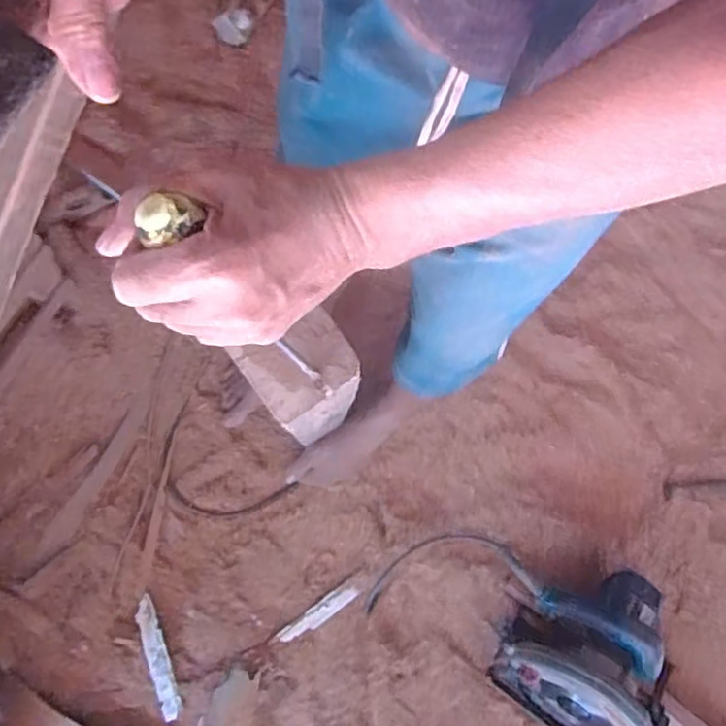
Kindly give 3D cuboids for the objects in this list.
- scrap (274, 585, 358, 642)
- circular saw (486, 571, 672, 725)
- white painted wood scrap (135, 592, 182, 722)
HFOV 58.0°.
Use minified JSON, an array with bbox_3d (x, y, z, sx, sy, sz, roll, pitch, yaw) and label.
[{"bbox_3d":[-0.066,0.364,0.947,0.129,0.020,0.027,-34,77,-17],"label":"scrap"},{"bbox_3d":[0.328,0.395,0.862,0.234,0.179,0.248,-42,79,-19],"label":"circular saw"},{"bbox_3d":[-0.279,0.396,0.884,0.029,0.005,0.159,-11,64,-32],"label":"white painted wood scrap"}]

